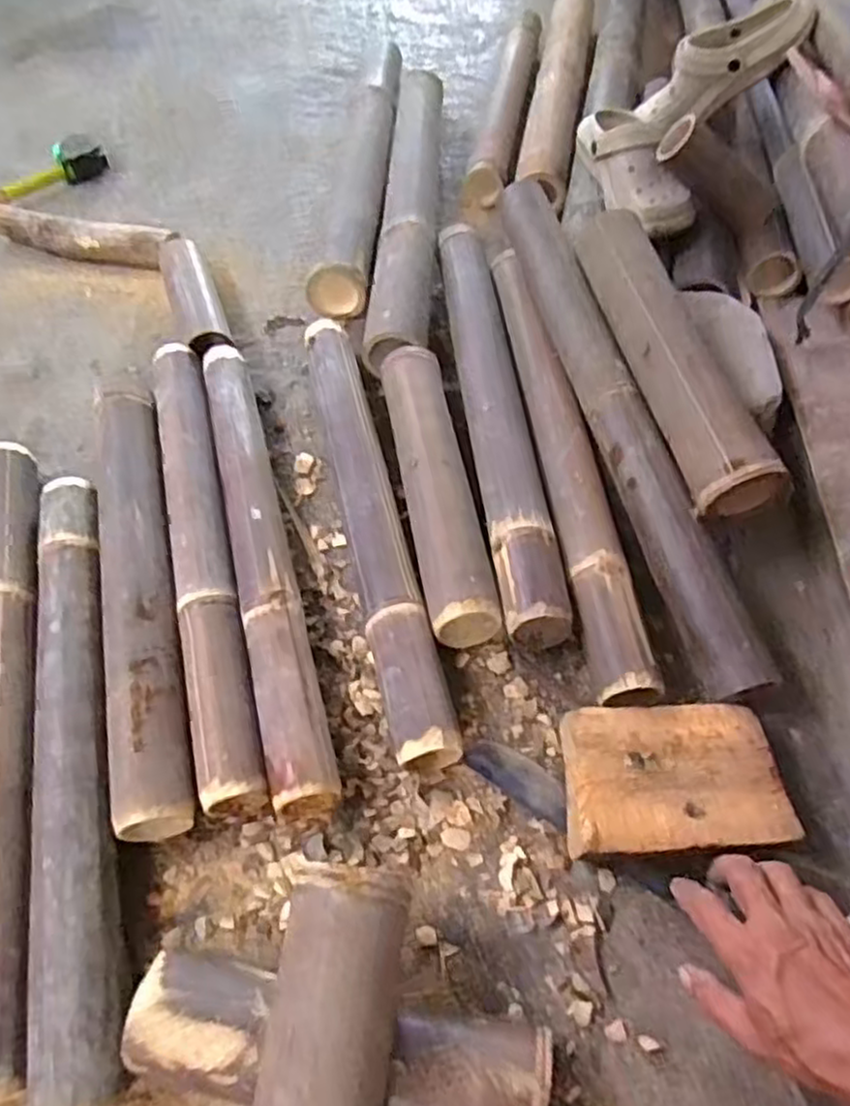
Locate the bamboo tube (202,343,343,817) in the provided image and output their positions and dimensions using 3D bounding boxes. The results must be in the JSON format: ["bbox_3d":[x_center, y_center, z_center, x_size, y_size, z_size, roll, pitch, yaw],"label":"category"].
[{"bbox_3d":[-0.166,-0.016,0.728,0.064,0.053,0.539,-15,58,-7],"label":"bamboo tube"}]

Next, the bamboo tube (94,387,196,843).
[{"bbox_3d":[-0.277,0.023,0.700,0.068,0.061,0.482,-13,57,-8],"label":"bamboo tube"}]

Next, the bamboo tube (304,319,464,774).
[{"bbox_3d":[-0.058,-0.043,0.741,0.059,0.062,0.531,-12,57,-7],"label":"bamboo tube"}]

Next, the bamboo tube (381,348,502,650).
[{"bbox_3d":[0.011,-0.073,0.749,0.067,0.062,0.346,-9,58,-4],"label":"bamboo tube"}]

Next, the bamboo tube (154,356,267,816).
[{"bbox_3d":[-0.224,-0.011,0.726,0.059,0.056,0.531,-13,57,-8],"label":"bamboo tube"}]

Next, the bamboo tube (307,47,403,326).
[{"bbox_3d":[-0.072,-0.595,1.087,0.077,0.076,0.654,5,58,5],"label":"bamboo tube"}]

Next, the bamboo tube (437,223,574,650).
[{"bbox_3d":[0.075,-0.179,0.808,0.067,0.057,0.592,-6,58,-2],"label":"bamboo tube"}]

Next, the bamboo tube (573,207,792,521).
[{"bbox_3d":[0.246,-0.202,0.745,0.065,0.087,0.382,-10,59,-8],"label":"bamboo tube"}]

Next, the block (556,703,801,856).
[{"bbox_3d":[0.195,0.182,0.582,0.166,0.051,0.113,-2,56,0],"label":"block"}]

